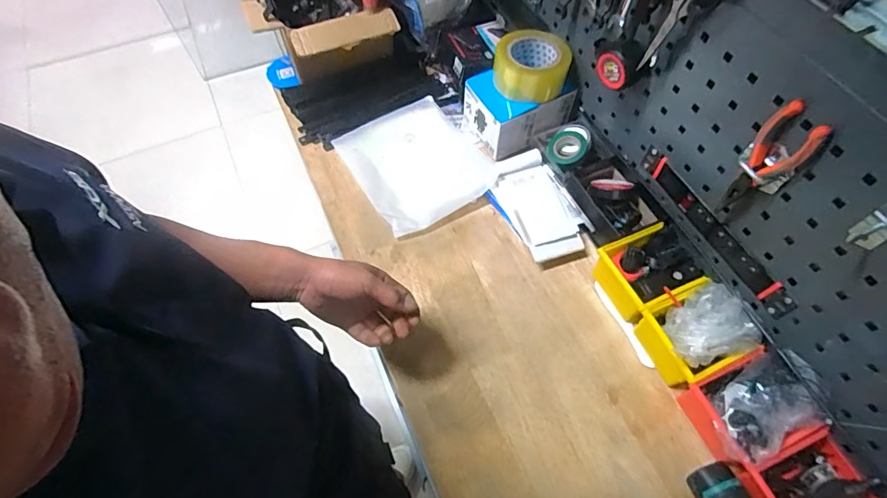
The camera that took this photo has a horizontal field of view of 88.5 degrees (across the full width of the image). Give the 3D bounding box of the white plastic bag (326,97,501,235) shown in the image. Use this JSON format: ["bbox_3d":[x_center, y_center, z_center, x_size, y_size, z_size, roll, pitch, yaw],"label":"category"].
[{"bbox_3d":[-0.050,-0.159,0.810,0.212,0.027,0.251,-30,66,-15],"label":"white plastic bag"}]

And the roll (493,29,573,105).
[{"bbox_3d":[0.144,-0.306,0.770,0.115,0.066,0.113,0,61,0],"label":"roll"}]

